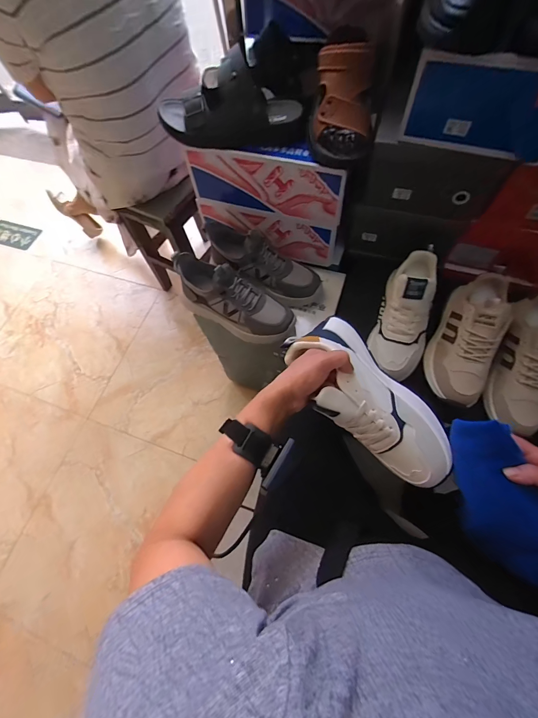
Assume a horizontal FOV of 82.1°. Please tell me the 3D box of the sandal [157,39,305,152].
[{"bbox_3d":[-0.065,-0.427,0.515,0.238,0.105,0.092,-10,67,1],"label":"sandal"}]

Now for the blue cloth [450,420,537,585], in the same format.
[{"bbox_3d":[0.273,0.164,0.370,0.070,0.050,0.183,-19,83,-6],"label":"blue cloth"}]

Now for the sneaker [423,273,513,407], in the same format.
[{"bbox_3d":[0.370,-0.037,0.565,0.100,0.129,0.235,23,71,14],"label":"sneaker"}]

